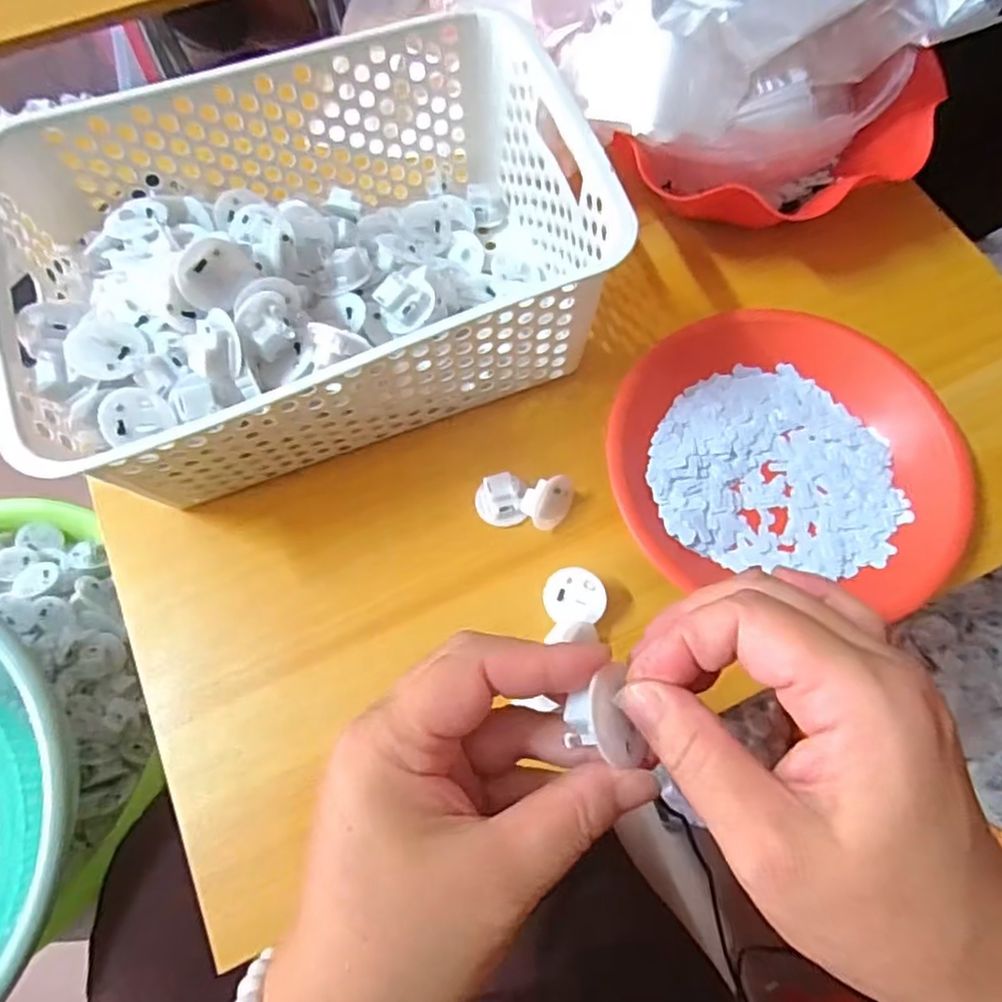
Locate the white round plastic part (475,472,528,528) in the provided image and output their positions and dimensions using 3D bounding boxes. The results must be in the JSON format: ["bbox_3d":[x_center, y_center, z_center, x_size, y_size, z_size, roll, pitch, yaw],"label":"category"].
[{"bbox_3d":[0.000,0.000,0.392,0.028,0.020,0.027,-1,68,2],"label":"white round plastic part"}]

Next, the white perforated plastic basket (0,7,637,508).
[{"bbox_3d":[-0.102,-0.130,0.387,0.304,0.123,0.200,-23,69,-7],"label":"white perforated plastic basket"}]

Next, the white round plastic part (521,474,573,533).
[{"bbox_3d":[0.027,0.001,0.387,0.017,0.029,0.032,19,73,46],"label":"white round plastic part"}]

